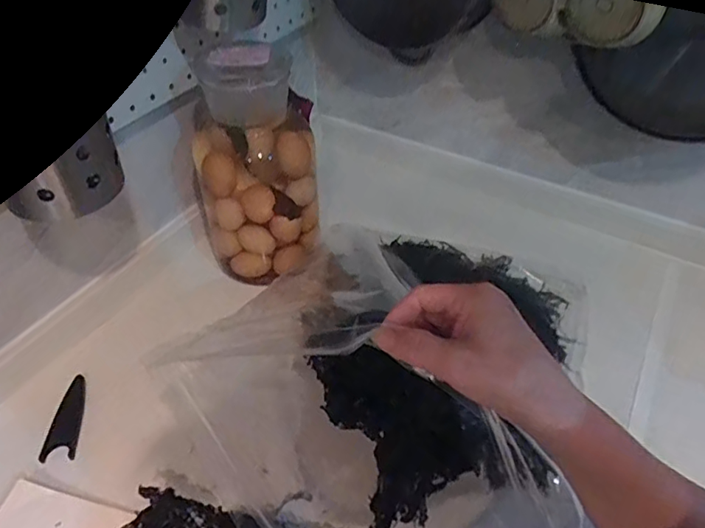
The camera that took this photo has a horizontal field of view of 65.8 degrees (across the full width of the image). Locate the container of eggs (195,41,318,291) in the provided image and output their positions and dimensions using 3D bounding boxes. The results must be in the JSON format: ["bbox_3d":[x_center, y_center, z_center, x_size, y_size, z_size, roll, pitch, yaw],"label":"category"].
[{"bbox_3d":[-0.119,-0.121,0.667,0.149,0.270,0.120,-9,44,-10],"label":"container of eggs"}]

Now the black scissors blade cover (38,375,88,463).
[{"bbox_3d":[-0.296,0.159,0.569,0.034,0.006,0.097,-5,43,-6],"label":"black scissors blade cover"}]

